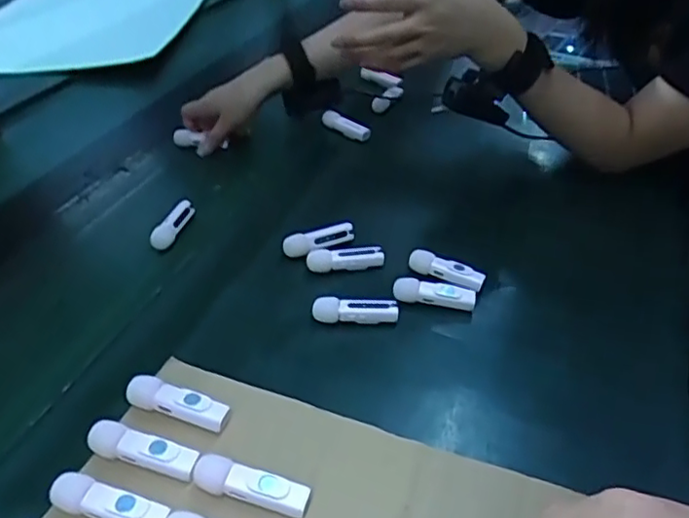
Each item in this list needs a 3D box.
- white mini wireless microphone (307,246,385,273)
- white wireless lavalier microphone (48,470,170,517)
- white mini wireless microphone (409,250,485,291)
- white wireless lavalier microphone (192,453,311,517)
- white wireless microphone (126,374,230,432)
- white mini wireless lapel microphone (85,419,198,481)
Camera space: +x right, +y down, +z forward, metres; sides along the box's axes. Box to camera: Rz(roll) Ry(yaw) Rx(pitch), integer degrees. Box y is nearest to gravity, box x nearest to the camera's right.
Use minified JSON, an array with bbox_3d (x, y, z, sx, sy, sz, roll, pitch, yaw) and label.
[{"bbox_3d":[0.001,0.002,0.534,0.065,0.018,0.019,-3,37,-2],"label":"white mini wireless microphone"},{"bbox_3d":[-0.123,0.128,0.326,0.064,0.010,0.018,9,38,13],"label":"white wireless lavalier microphone"},{"bbox_3d":[0.085,0.009,0.524,0.065,0.017,0.019,21,43,27],"label":"white mini wireless microphone"},{"bbox_3d":[-0.051,0.123,0.339,0.064,0.014,0.016,9,38,13],"label":"white wireless lavalier microphone"},{"bbox_3d":[-0.101,0.086,0.378,0.062,0.015,0.016,10,39,15],"label":"white wireless microphone"},{"bbox_3d":[-0.114,0.108,0.352,0.063,0.015,0.016,8,38,13],"label":"white mini wireless lapel microphone"}]

